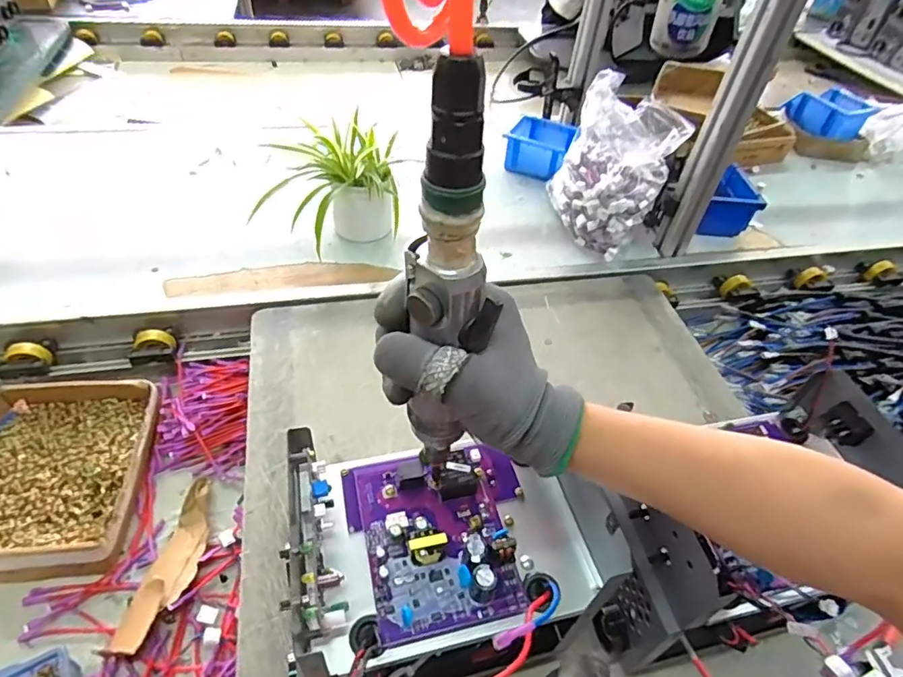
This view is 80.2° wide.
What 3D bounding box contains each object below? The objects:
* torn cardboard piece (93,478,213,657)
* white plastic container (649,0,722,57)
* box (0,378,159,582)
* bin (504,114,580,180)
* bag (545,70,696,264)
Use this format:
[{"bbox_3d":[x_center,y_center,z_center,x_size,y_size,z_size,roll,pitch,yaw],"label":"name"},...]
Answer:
[{"bbox_3d":[-0.287,0.231,0.559,0.052,0.029,0.180,11,46,3],"label":"torn cardboard piece"},{"bbox_3d":[0.253,-0.350,0.574,0.063,0.076,0.057,20,48,12],"label":"white plastic container"},{"bbox_3d":[-0.451,0.150,0.605,0.202,0.051,0.225,-1,47,-7],"label":"box"},{"bbox_3d":[0.166,-0.360,1.010,0.120,0.076,0.110,23,48,15],"label":"bin"},{"bbox_3d":[0.242,-0.255,0.833,0.135,0.207,0.166,-28,56,-29],"label":"bag"}]

